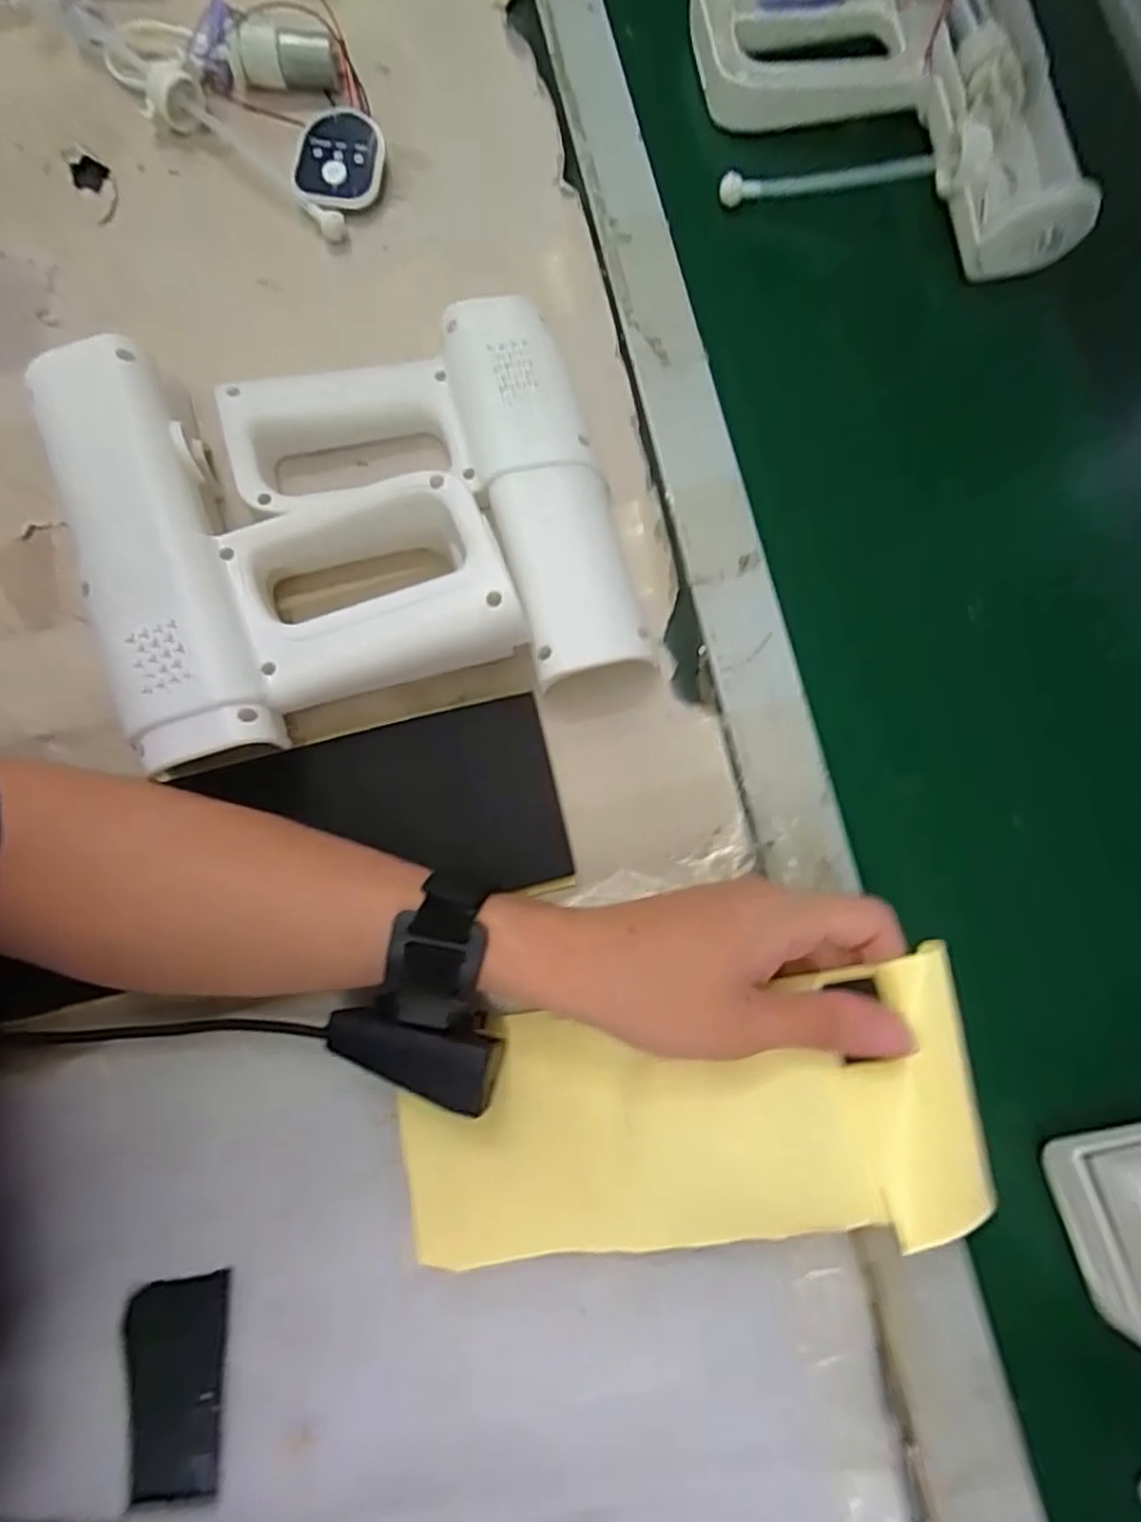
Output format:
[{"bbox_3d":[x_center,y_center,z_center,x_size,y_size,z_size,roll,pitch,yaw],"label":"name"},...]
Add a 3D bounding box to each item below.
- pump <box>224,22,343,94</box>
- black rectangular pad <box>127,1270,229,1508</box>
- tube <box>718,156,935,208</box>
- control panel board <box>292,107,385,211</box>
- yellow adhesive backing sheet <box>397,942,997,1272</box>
[{"bbox_3d":[-0.165,-0.407,0.418,0.065,0.020,0.025,14,80,1],"label":"pump"},{"bbox_3d":[-0.162,0.259,0.298,0.037,0.007,0.082,-4,79,-1],"label":"black rectangular pad"},{"bbox_3d":[0.143,-0.330,0.409,0.115,0.015,0.015,-6,79,-1],"label":"tube"},{"bbox_3d":[-0.132,-0.348,0.417,0.049,0.009,0.069,-2,79,0],"label":"control panel board"},{"bbox_3d":[0.039,0.150,0.299,0.235,0.012,0.095,-16,79,15],"label":"yellow adhesive backing sheet"}]

